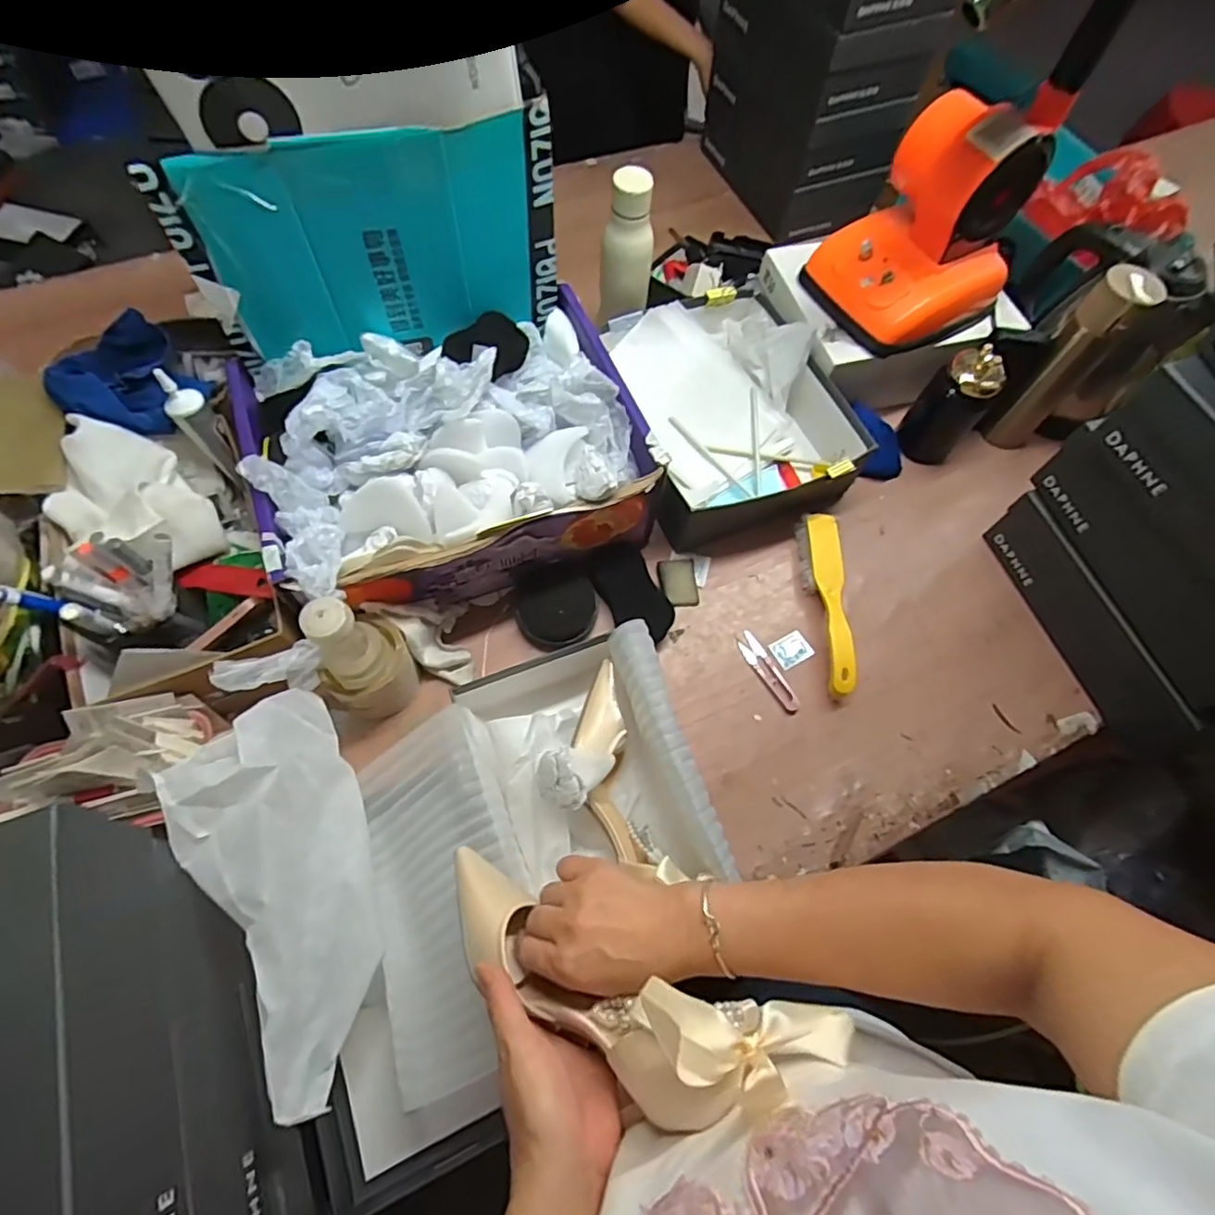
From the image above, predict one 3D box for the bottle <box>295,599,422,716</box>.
[{"bbox_3d":[-0.233,0.050,0.599,0.064,0.178,0.083,36,68,12],"label":"bottle"}]

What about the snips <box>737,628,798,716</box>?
[{"bbox_3d":[0.187,0.074,0.719,0.025,0.004,0.107,-25,69,-14],"label":"snips"}]

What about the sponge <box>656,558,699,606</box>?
[{"bbox_3d":[0.088,-0.030,0.758,0.046,0.010,0.064,-9,66,-7],"label":"sponge"}]

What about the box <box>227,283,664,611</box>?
[{"bbox_3d":[-0.173,-0.176,0.691,0.398,0.163,0.307,-19,68,-12],"label":"box"}]

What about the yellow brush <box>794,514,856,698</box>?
[{"bbox_3d":[0.267,-0.005,0.741,0.049,0.042,0.232,0,65,-4],"label":"yellow brush"}]

